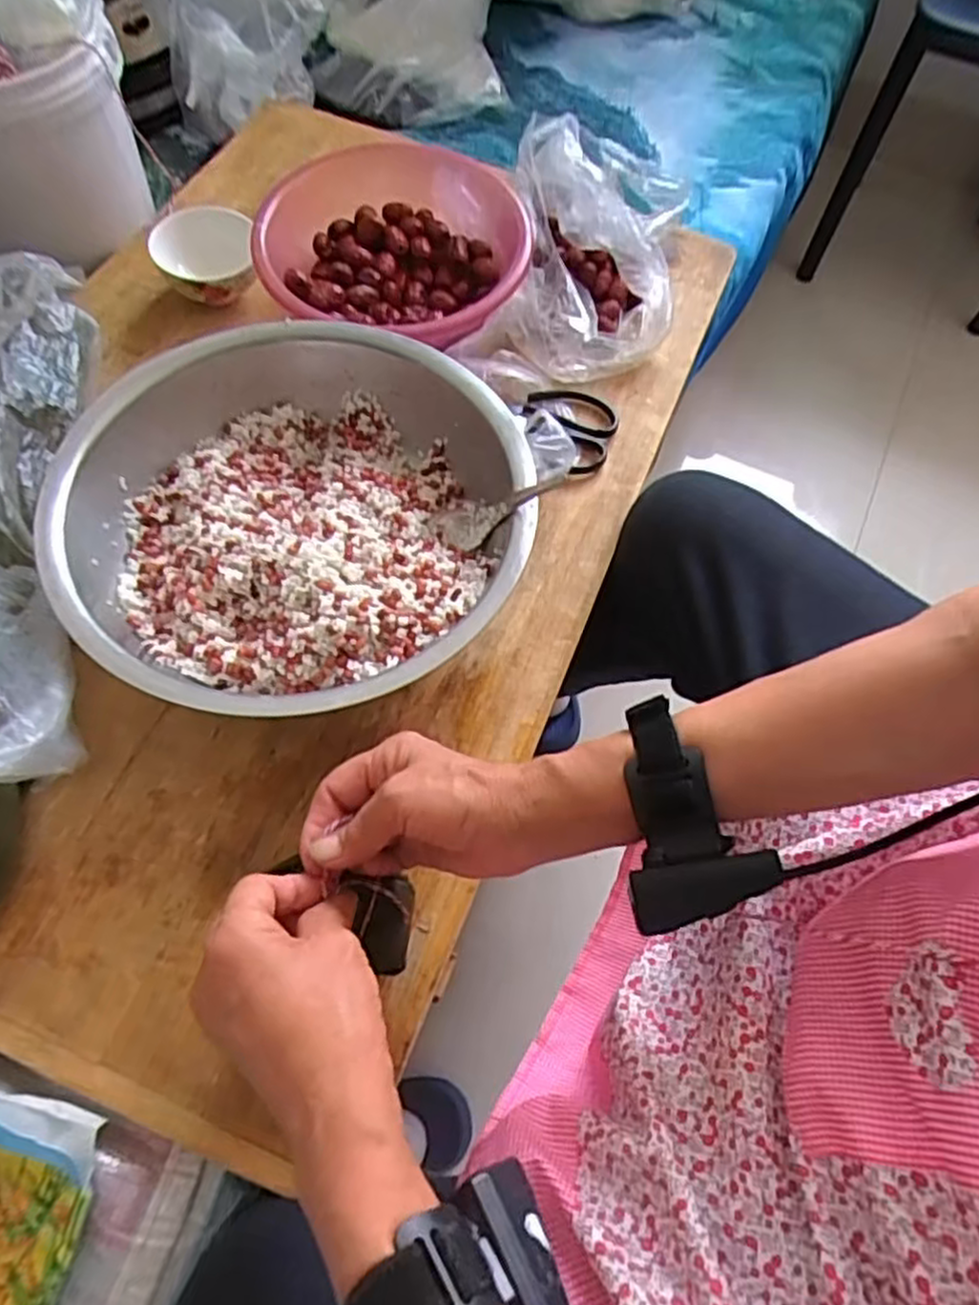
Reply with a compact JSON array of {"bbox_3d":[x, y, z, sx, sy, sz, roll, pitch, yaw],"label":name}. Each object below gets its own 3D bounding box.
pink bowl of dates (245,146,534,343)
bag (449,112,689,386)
[{"bbox_3d":[-0.085,-0.348,0.652,0.222,0.067,0.222,2,64,-3],"label":"pink bowl of dates"},{"bbox_3d":[0.086,-0.356,0.662,0.157,0.099,0.216,10,64,1],"label":"bag"}]

